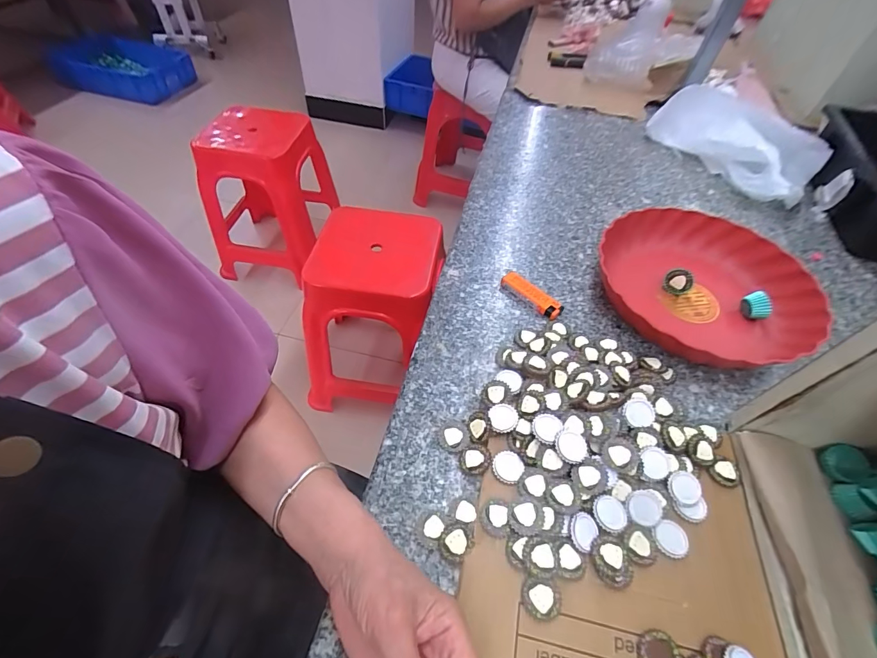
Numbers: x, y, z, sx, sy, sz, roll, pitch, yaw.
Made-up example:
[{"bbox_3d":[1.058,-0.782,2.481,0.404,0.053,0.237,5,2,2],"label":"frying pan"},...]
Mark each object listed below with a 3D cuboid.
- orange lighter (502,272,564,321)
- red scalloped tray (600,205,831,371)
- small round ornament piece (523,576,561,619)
[{"bbox_3d":[0.111,-0.041,0.486,0.019,0.017,0.080,-34,59,-26],"label":"orange lighter"},{"bbox_3d":[0.314,-0.056,0.488,0.233,0.046,0.224,1,51,-1],"label":"red scalloped tray"},{"bbox_3d":[0.075,0.195,0.292,0.027,0.007,0.024,5,51,3],"label":"small round ornament piece"}]

